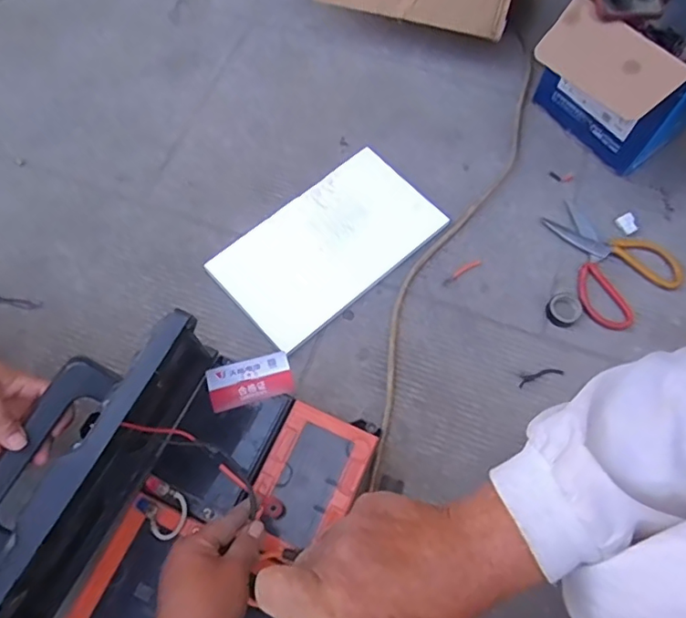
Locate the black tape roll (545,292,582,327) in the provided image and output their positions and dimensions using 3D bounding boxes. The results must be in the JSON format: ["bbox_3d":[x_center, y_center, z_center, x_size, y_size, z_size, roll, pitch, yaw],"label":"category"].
[{"bbox_3d":[0.303,0.000,0.762,0.044,0.013,0.050,40,73,15],"label":"black tape roll"}]

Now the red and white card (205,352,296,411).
[{"bbox_3d":[-0.104,0.081,0.628,0.092,0.007,0.050,-13,69,-9],"label":"red and white card"}]

